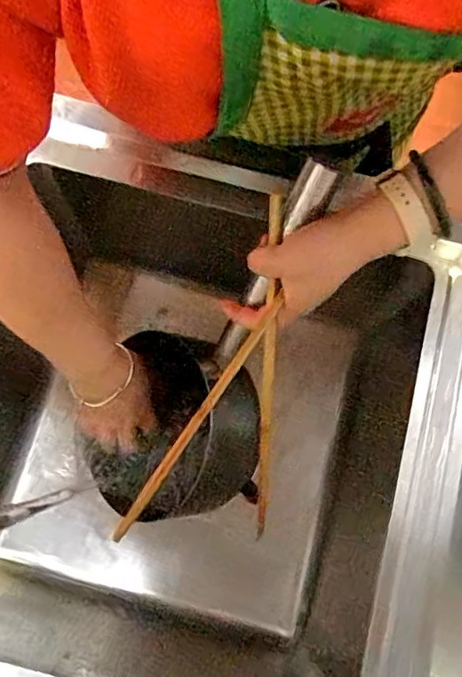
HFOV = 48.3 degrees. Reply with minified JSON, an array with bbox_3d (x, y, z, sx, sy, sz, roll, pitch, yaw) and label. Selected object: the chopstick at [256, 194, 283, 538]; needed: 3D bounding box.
[{"bbox_3d":[0.030,0.032,0.425,0.010,0.006,0.289,2,103,-1],"label":"chopstick"}]

